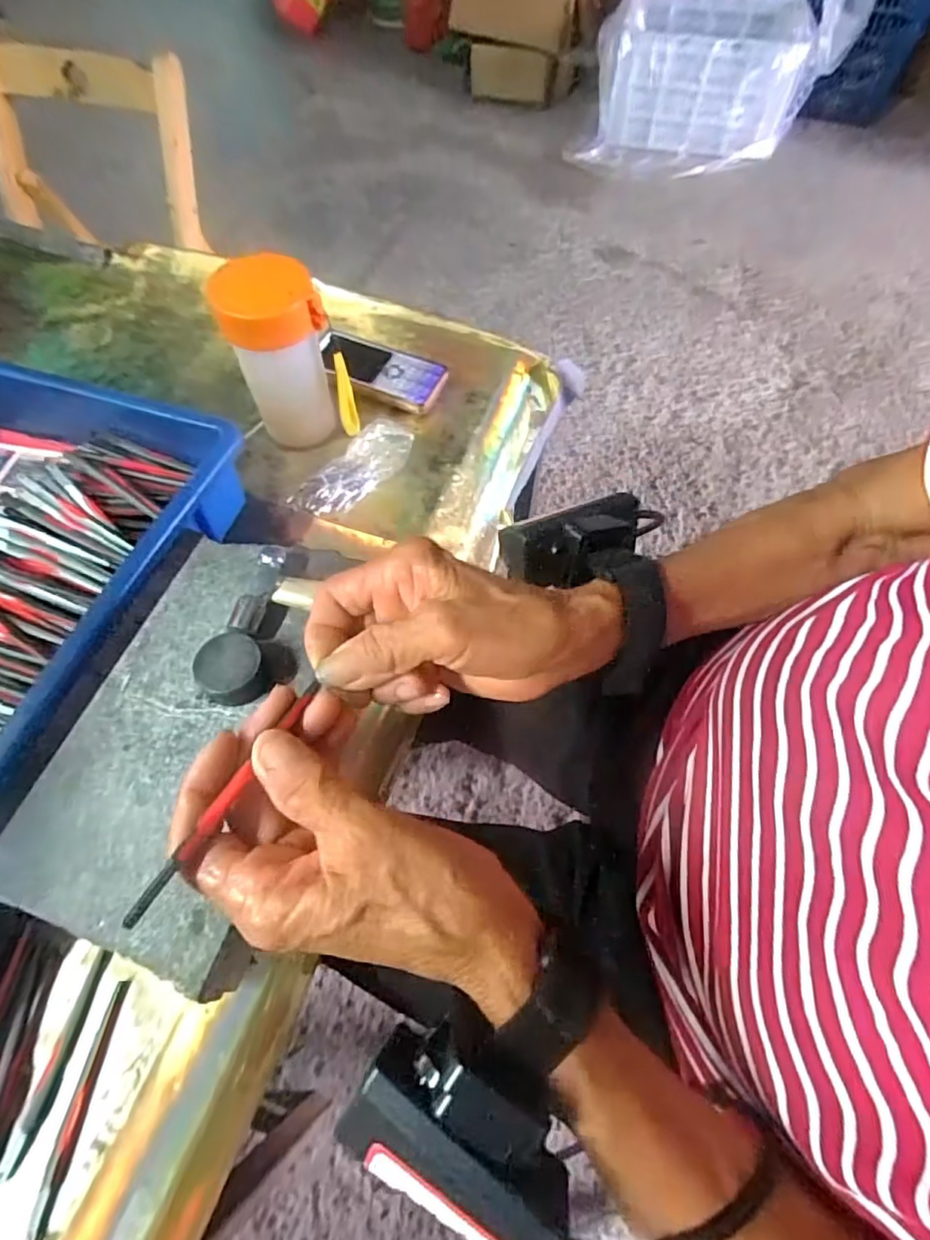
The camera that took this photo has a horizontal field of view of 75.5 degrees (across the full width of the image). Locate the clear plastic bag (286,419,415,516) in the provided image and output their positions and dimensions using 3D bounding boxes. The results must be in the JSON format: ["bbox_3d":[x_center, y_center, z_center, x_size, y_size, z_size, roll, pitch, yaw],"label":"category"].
[{"bbox_3d":[-0.094,-0.124,0.492,0.107,0.017,0.052,-40,68,-5],"label":"clear plastic bag"}]

